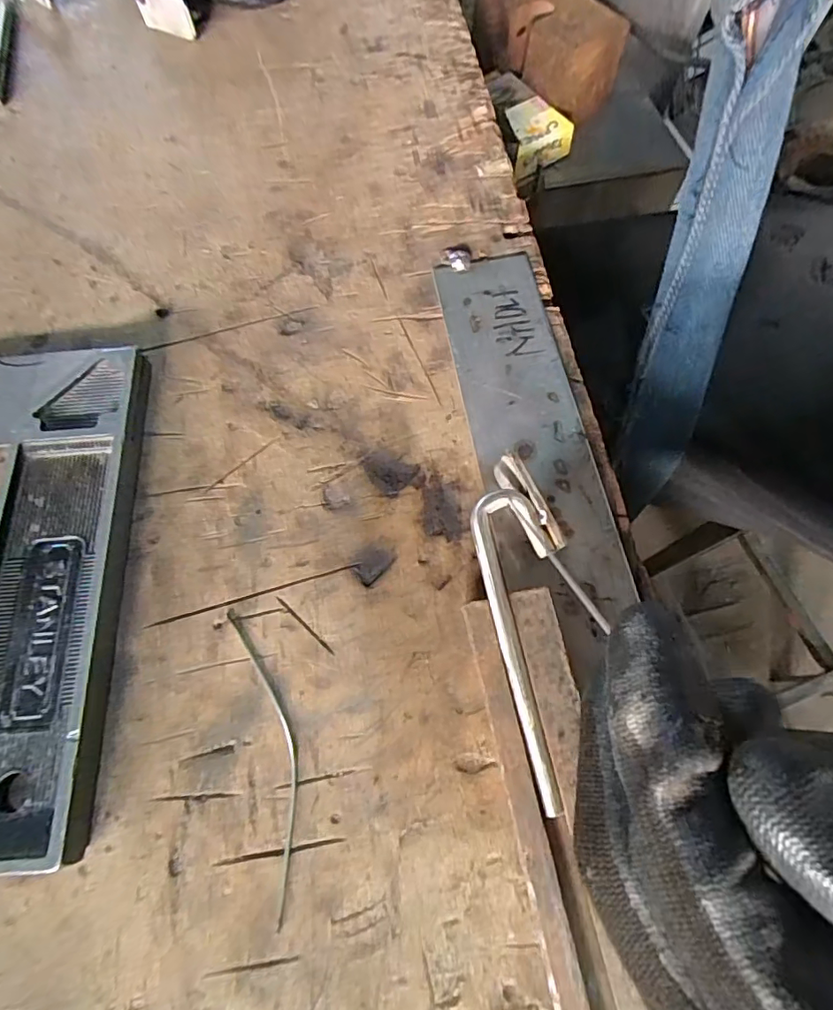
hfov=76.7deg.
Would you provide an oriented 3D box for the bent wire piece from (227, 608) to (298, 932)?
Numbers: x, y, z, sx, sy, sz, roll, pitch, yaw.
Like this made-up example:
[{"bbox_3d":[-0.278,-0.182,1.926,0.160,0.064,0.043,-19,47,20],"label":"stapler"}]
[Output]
[{"bbox_3d":[-0.048,0.080,0.174,0.015,0.004,0.097,-16,70,-5],"label":"bent wire piece"}]

